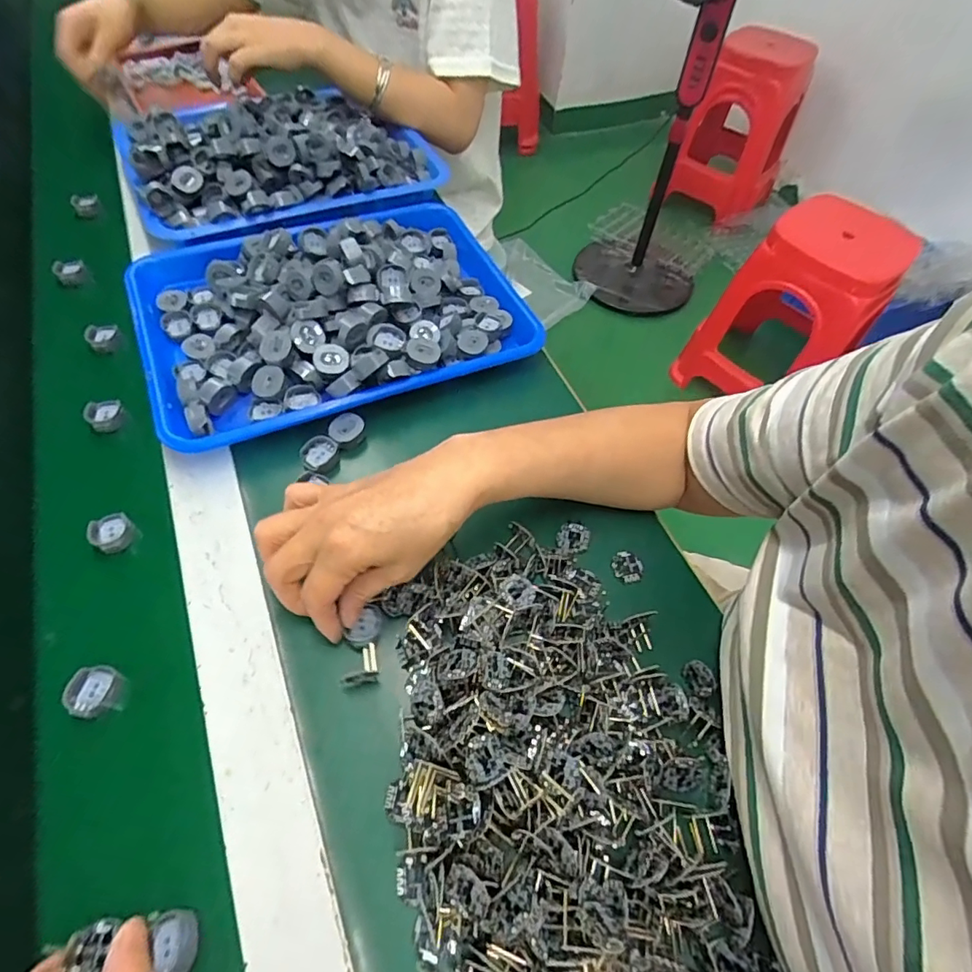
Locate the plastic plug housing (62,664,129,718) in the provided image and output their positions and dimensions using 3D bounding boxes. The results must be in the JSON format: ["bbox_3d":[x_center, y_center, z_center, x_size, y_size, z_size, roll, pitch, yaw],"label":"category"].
[{"bbox_3d":[-0.245,0.130,0.333,0.027,0.020,0.030,12,58,3],"label":"plastic plug housing"}]

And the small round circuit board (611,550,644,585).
[{"bbox_3d":[0.107,0.061,0.399,0.024,0.004,0.024,2,58,-3],"label":"small round circuit board"}]

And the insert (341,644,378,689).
[{"bbox_3d":[-0.082,0.116,0.340,0.024,0.009,0.023,-10,59,-11],"label":"insert"}]

